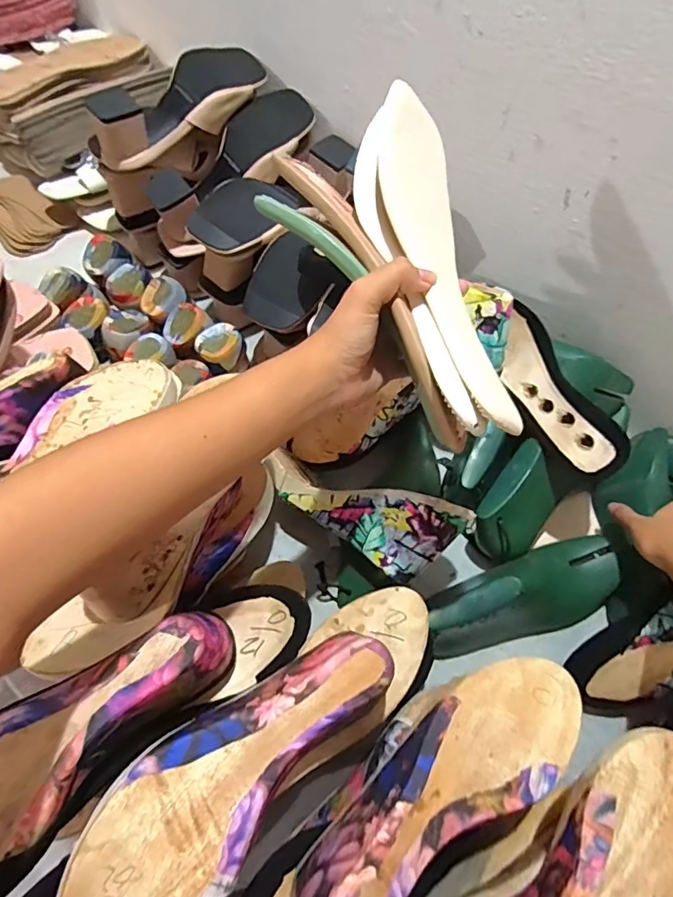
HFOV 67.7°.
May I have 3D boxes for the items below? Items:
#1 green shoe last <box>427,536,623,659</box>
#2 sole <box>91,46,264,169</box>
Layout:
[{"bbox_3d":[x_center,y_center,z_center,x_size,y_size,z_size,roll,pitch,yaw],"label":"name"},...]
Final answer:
[{"bbox_3d":[0.194,0.146,0.502,0.215,0.079,0.077,-16,66,-8],"label":"green shoe last"},{"bbox_3d":[-0.180,-0.423,0.601,0.107,0.071,0.247,34,69,14],"label":"sole"}]

